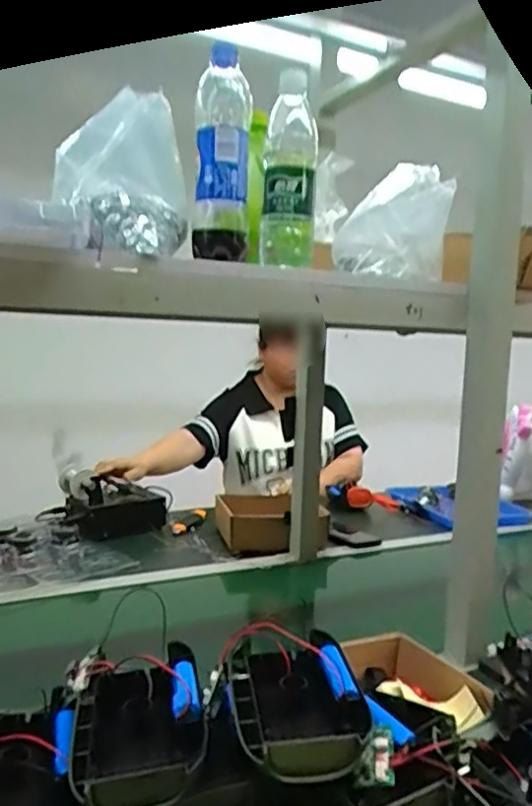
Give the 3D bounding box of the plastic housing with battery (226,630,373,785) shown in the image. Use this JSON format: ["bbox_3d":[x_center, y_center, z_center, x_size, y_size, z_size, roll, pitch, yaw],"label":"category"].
[{"bbox_3d":[0.025,0.231,0.505,0.112,0.048,0.147,2,6,-8],"label":"plastic housing with battery"}]

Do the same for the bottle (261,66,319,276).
[{"bbox_3d":[0.028,-0.269,0.763,0.059,0.211,0.069,3,6,5],"label":"bottle"}]

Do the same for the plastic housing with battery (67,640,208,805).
[{"bbox_3d":[-0.104,0.241,0.502,0.106,0.045,0.160,1,6,-13],"label":"plastic housing with battery"}]

